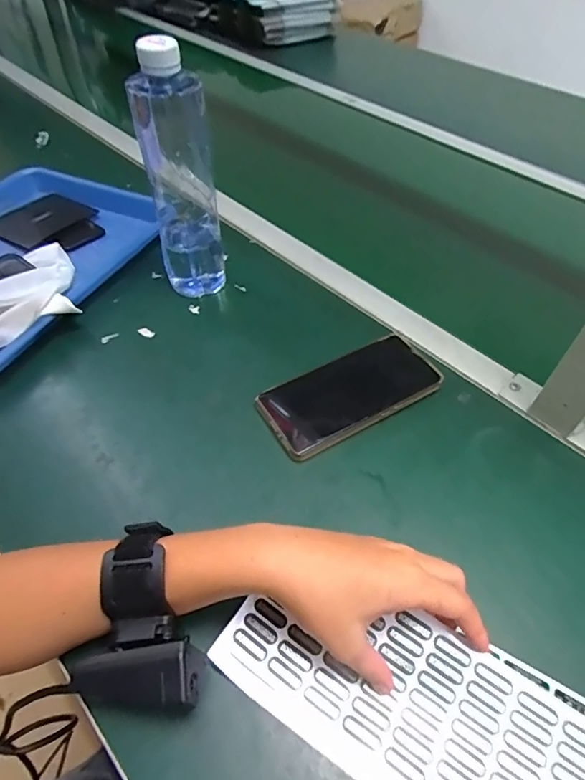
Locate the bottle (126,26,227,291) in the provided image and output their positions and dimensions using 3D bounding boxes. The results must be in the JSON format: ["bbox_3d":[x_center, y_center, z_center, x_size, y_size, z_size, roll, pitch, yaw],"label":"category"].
[{"bbox_3d":[-0.106,-0.197,0.448,0.063,0.226,0.055,-9,52,-9],"label":"bottle"}]

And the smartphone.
[{"bbox_3d":[0.054,0.001,0.427,0.165,0.005,0.077,-25,59,-17],"label":"smartphone"}]

